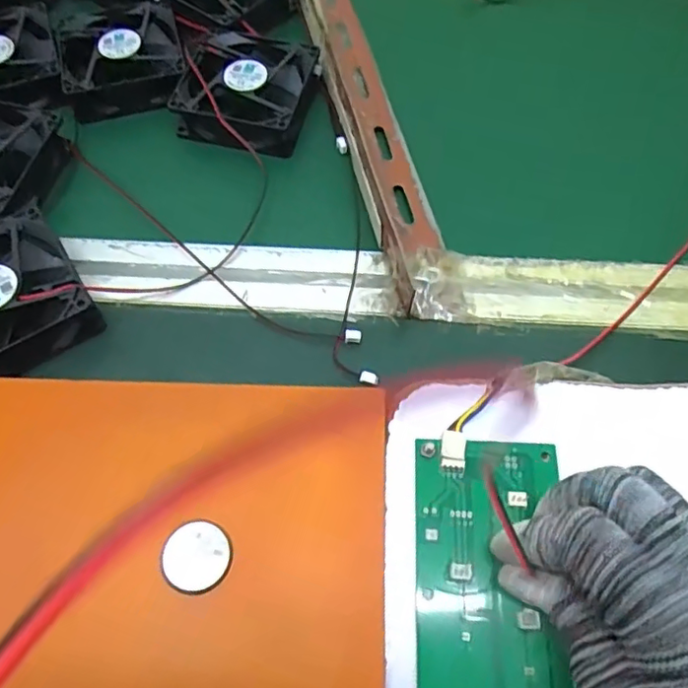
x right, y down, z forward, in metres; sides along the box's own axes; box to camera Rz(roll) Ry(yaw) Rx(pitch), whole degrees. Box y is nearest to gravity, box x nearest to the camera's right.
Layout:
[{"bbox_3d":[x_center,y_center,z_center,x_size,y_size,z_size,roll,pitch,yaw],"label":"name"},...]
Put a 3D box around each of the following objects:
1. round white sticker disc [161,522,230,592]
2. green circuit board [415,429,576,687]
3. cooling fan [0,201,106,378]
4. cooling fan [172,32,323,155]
[{"bbox_3d":[-0.062,0.090,0.253,0.027,0.004,0.027,5,62,-9],"label":"round white sticker disc"},{"bbox_3d":[0.062,0.107,0.250,0.064,0.007,0.134,-1,65,2],"label":"green circuit board"},{"bbox_3d":[-0.183,-0.021,0.321,0.080,0.028,0.083,-32,65,-14],"label":"cooling fan"},{"bbox_3d":[-0.065,-0.167,0.394,0.078,0.021,0.094,15,64,10],"label":"cooling fan"}]

